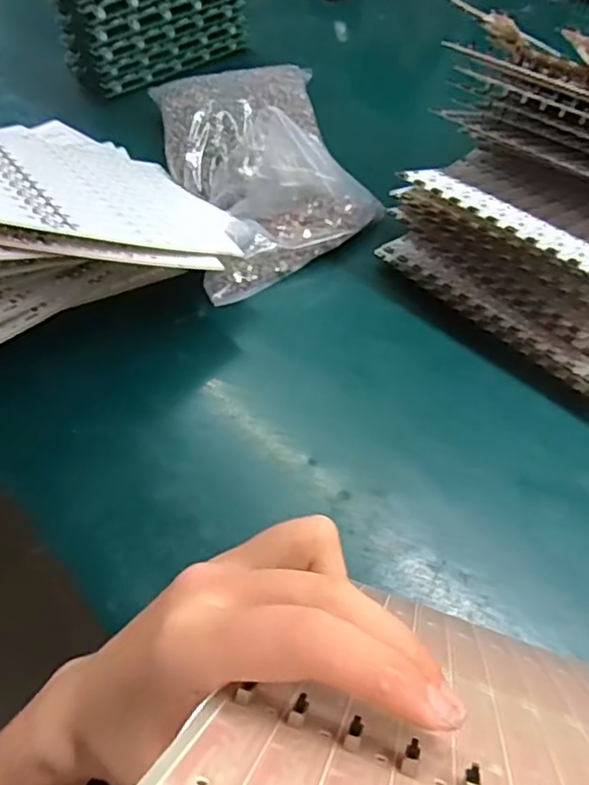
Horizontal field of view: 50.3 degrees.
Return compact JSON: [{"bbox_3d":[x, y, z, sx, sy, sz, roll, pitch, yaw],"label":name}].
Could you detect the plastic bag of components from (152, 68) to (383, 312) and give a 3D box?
[{"bbox_3d":[-0.034,-0.244,0.656,0.184,0.072,0.318,-16,53,-8],"label":"plastic bag of components"}]

